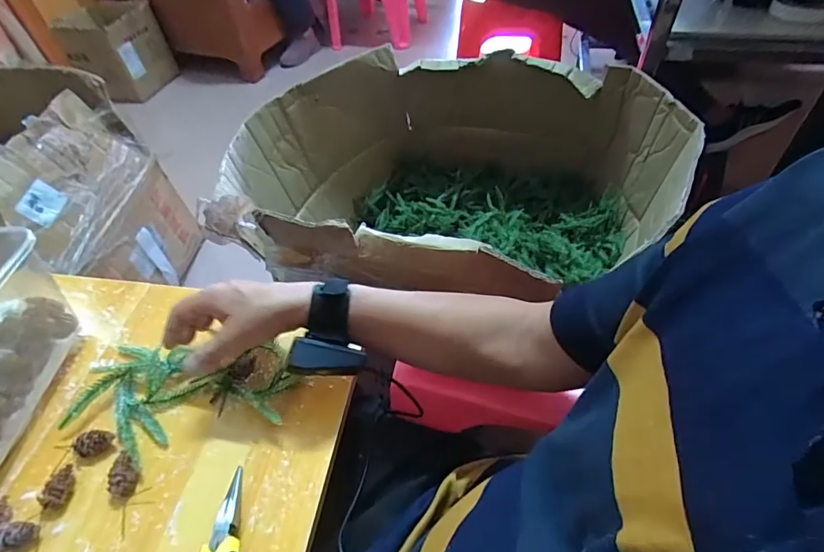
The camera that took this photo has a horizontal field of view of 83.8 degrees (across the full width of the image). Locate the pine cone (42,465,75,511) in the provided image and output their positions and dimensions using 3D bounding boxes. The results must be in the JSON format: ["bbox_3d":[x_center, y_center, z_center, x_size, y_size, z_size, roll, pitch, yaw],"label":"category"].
[{"bbox_3d":[-0.319,0.189,0.414,0.018,0.017,0.034,-16,49,-8],"label":"pine cone"}]

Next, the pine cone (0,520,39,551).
[{"bbox_3d":[-0.347,0.220,0.389,0.046,0.017,0.021,6,48,-6],"label":"pine cone"}]

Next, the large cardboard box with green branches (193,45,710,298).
[{"bbox_3d":[0.072,-0.158,0.905,0.744,0.328,0.619,14,51,17],"label":"large cardboard box with green branches"}]

